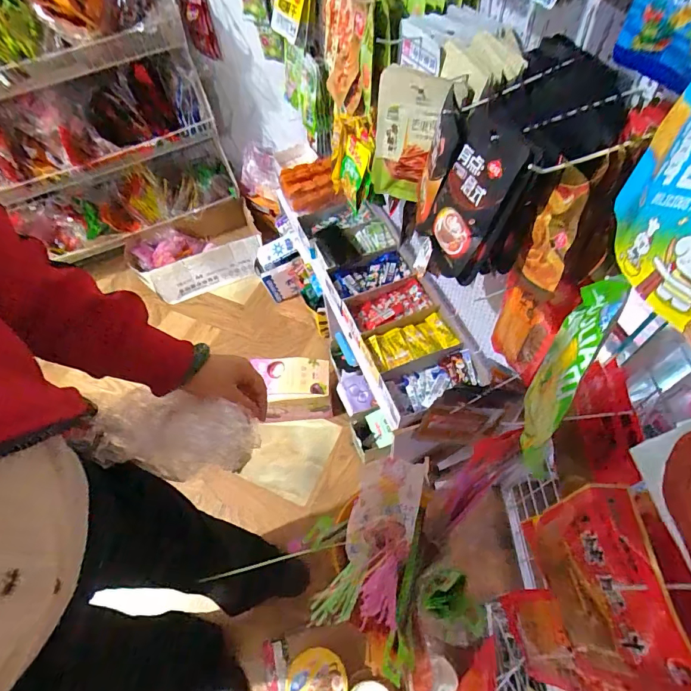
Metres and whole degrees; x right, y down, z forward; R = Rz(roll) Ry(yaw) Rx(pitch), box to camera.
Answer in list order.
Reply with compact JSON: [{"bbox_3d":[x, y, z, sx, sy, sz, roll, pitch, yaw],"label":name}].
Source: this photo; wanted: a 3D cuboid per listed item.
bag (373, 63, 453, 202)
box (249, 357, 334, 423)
[{"bbox_3d":[0.082,-0.304,0.617,0.100,0.181,0.026,29,56,13],"label":"bag"},{"bbox_3d":[-0.167,0.144,1.303,0.244,0.196,0.140,-6,59,0],"label":"box"}]

